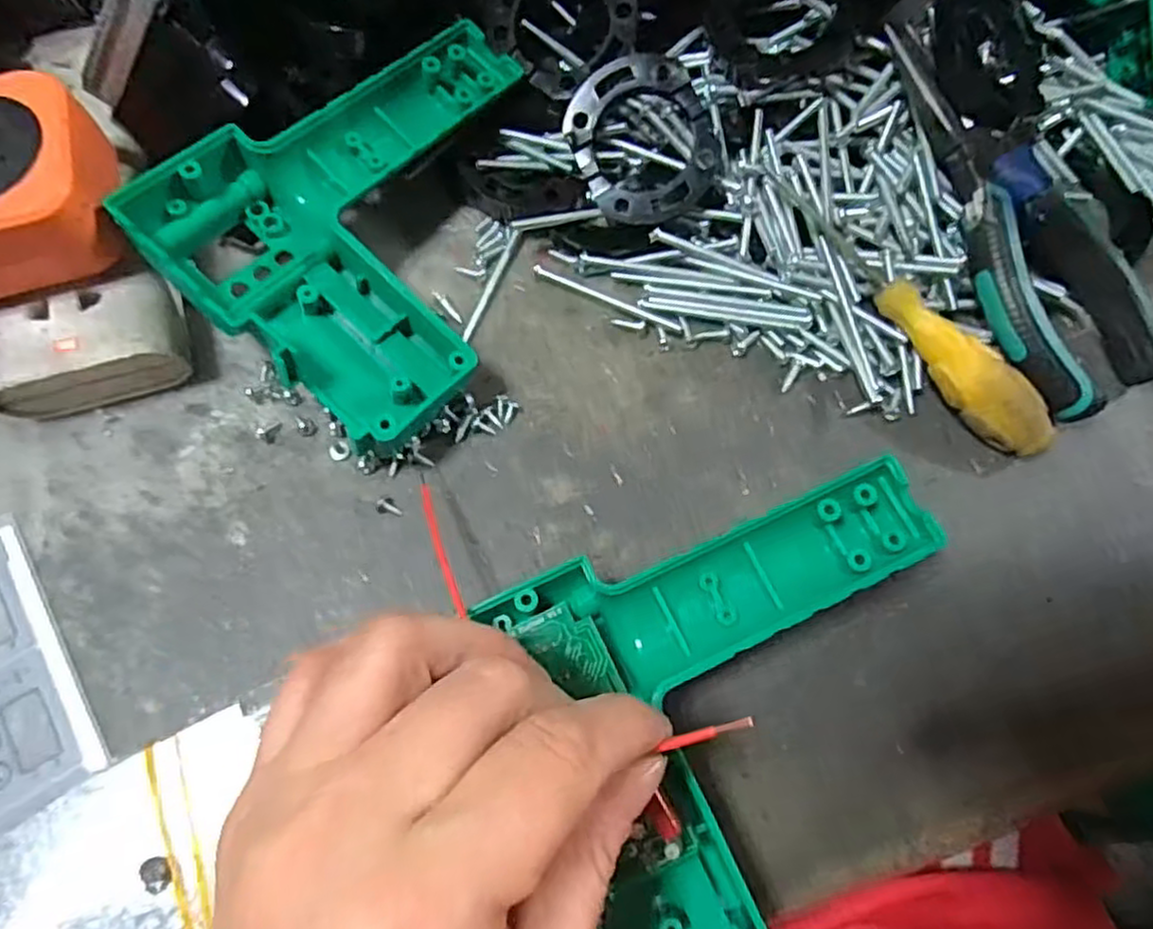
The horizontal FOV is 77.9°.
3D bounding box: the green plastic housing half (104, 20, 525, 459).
[{"bbox_3d":[-0.062,-0.084,0.257,0.149,0.029,0.116,-39,91,-15],"label":"green plastic housing half"}]

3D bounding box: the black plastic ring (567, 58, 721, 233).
[{"bbox_3d":[0.025,-0.121,0.266,0.050,0.005,0.058,-25,98,5],"label":"black plastic ring"}]

